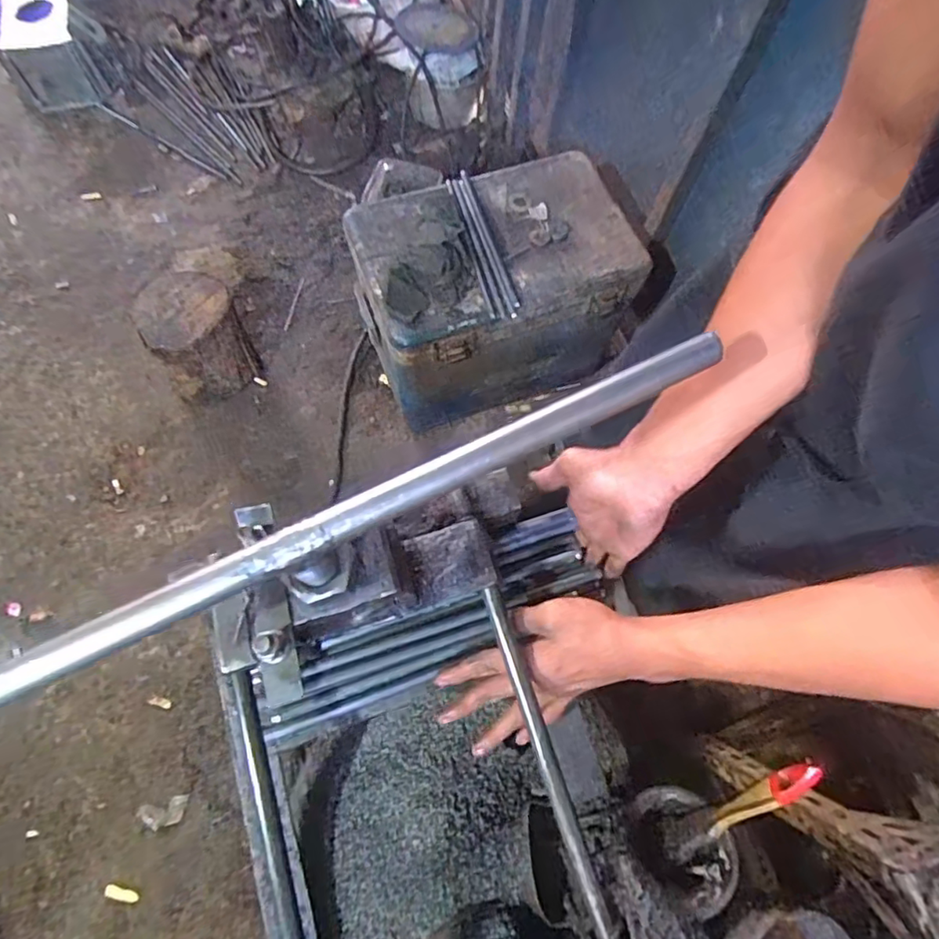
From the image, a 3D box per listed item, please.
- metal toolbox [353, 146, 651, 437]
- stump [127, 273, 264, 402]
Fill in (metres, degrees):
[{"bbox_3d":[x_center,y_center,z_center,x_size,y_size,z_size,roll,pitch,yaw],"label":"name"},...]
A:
[{"bbox_3d":[0.043,-0.343,1.180,0.507,0.378,0.337,-20,73,-9],"label":"metal toolbox"},{"bbox_3d":[-0.581,-0.290,1.237,0.185,0.207,0.221,-29,75,-11],"label":"stump"}]

